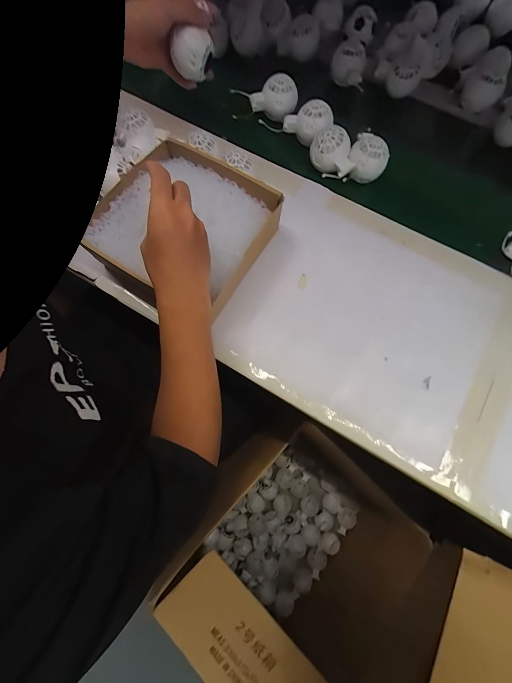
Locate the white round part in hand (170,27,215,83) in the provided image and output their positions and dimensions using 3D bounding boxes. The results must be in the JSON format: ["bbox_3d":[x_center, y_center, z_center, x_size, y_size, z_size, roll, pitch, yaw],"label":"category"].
[{"bbox_3d":[-0.095,-0.429,0.412,0.041,0.051,0.045,29,75,10],"label":"white round part in hand"}]

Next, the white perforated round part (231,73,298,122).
[{"bbox_3d":[0.014,-0.430,0.486,0.114,0.049,0.063,5,74,0],"label":"white perforated round part"}]

